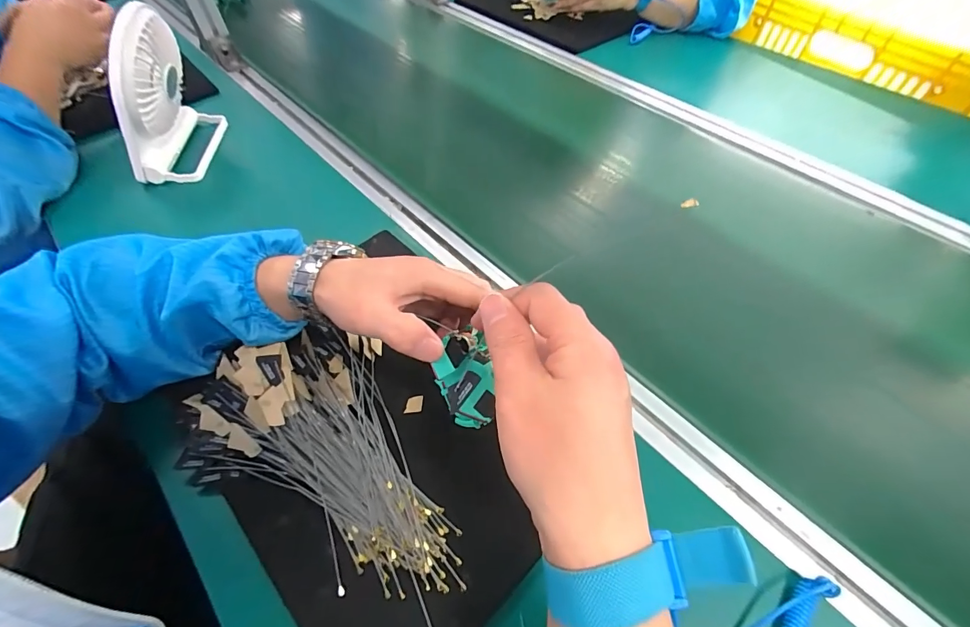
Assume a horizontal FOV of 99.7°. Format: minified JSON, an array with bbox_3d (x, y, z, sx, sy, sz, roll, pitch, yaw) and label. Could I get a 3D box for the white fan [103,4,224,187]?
[{"bbox_3d":[-0.396,-0.263,0.490,0.077,0.155,0.137,-9,56,-7],"label":"white fan"}]

